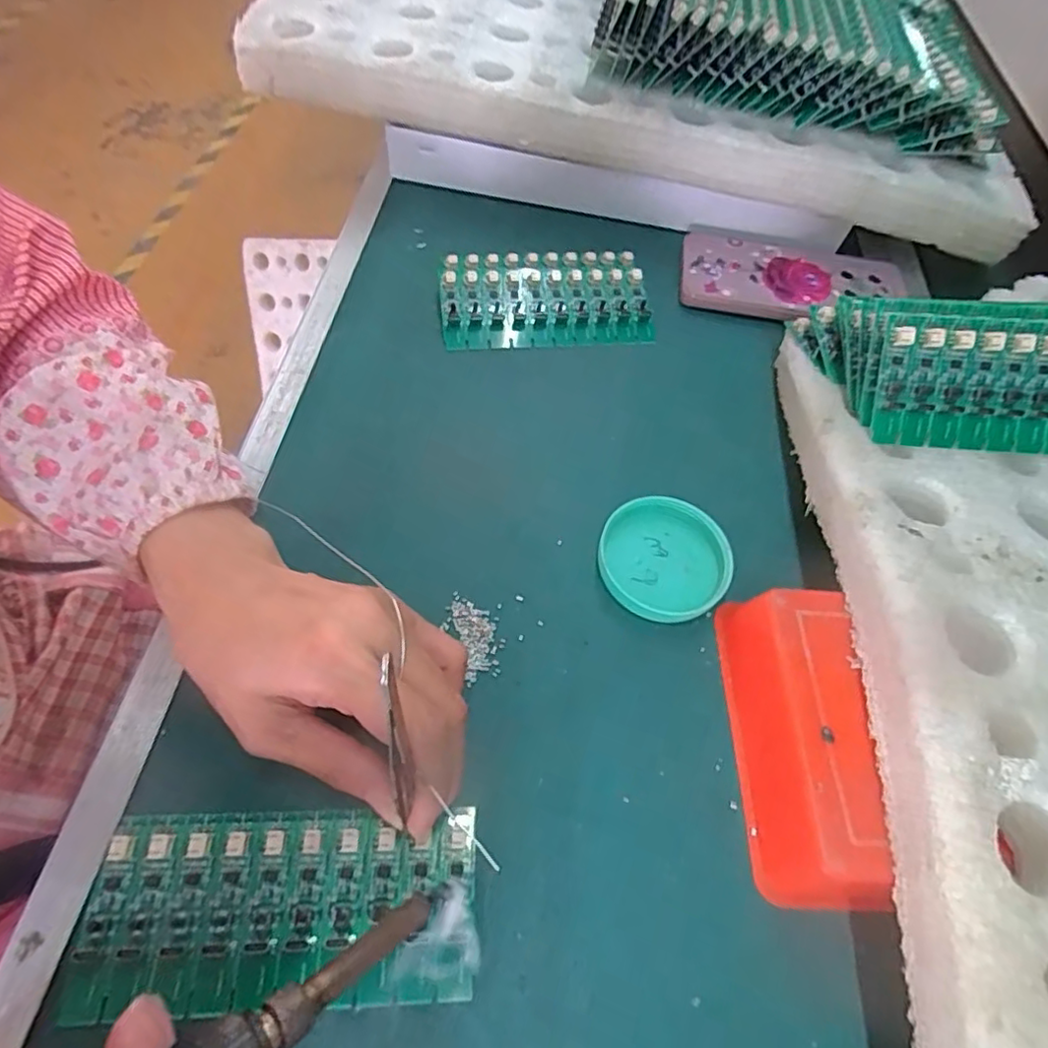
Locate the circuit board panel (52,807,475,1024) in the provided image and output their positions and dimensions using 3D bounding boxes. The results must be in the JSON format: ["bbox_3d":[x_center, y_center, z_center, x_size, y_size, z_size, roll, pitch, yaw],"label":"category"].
[{"bbox_3d":[-0.087,0.140,0.223,0.134,0.006,0.060,2,59,-6],"label":"circuit board panel"}]

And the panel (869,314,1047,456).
[{"bbox_3d":[0.242,-0.066,0.296,0.133,0.010,0.062,4,103,3],"label":"panel"}]

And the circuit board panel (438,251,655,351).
[{"bbox_3d":[0.013,-0.155,0.405,0.136,0.015,0.083,-7,60,-8],"label":"circuit board panel"}]

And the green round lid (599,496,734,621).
[{"bbox_3d":[0.072,0.017,0.312,0.064,0.011,0.063,2,59,-3],"label":"green round lid"}]

